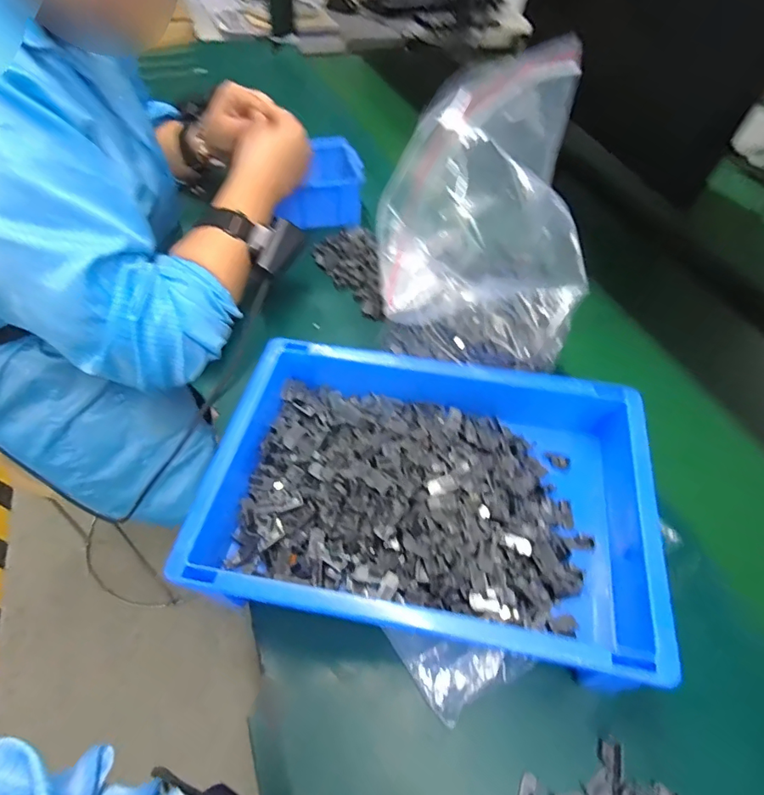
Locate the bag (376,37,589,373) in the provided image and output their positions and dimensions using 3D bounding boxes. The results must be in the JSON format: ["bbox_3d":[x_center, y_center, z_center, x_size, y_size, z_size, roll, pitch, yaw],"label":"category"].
[{"bbox_3d":[0.077,-0.117,0.355,0.147,0.200,0.086,-4,51,-7],"label":"bag"}]

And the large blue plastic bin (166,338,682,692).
[{"bbox_3d":[0.033,0.065,0.364,0.304,0.067,0.219,10,50,5],"label":"large blue plastic bin"}]

